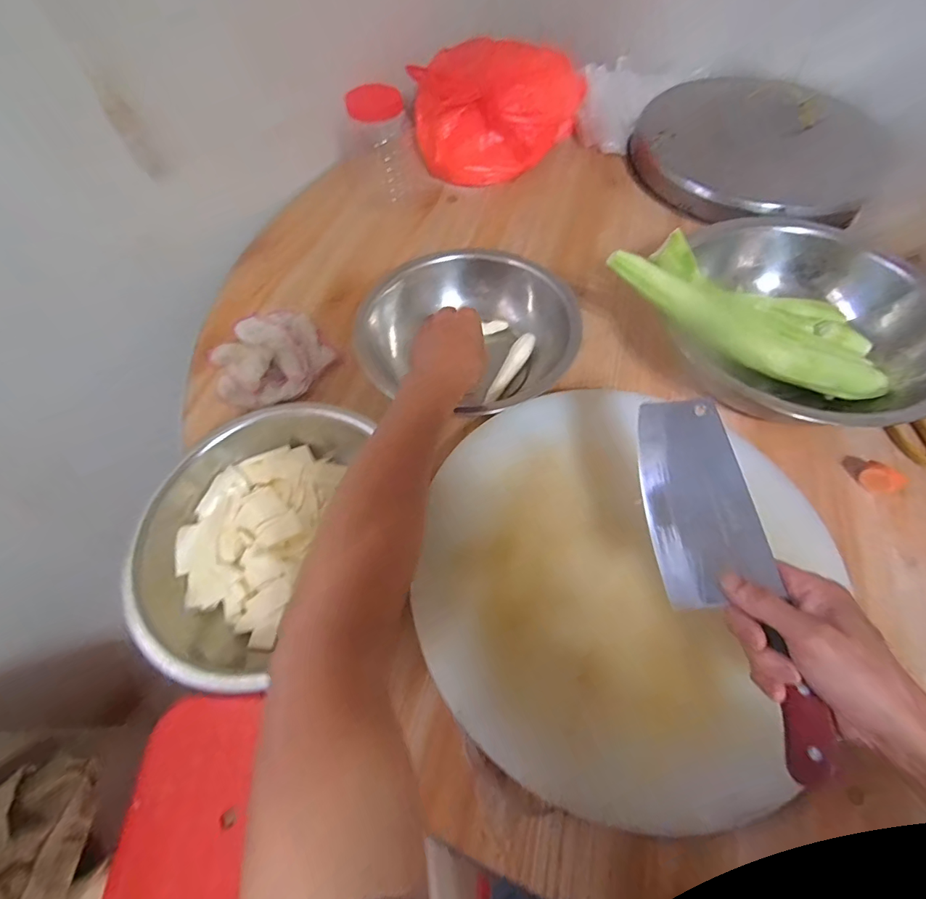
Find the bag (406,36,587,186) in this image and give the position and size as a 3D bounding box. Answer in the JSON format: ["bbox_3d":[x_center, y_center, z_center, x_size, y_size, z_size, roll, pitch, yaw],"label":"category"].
[{"bbox_3d":[0.059,-0.629,0.821,0.286,0.132,0.251,11,62,9],"label":"bag"}]

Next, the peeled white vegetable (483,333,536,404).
[{"bbox_3d":[0.059,-0.107,0.585,0.025,0.016,0.122,30,67,18],"label":"peeled white vegetable"}]

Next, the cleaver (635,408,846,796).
[{"bbox_3d":[0.206,0.091,0.357,0.082,0.022,0.284,-20,63,21],"label":"cleaver"}]

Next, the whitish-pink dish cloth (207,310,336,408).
[{"bbox_3d":[-0.266,-0.135,0.603,0.147,0.059,0.158,-28,63,-12],"label":"whitish-pink dish cloth"}]

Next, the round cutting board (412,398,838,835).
[{"bbox_3d":[0.146,0.108,0.439,0.357,0.039,0.398,24,65,15],"label":"round cutting board"}]

